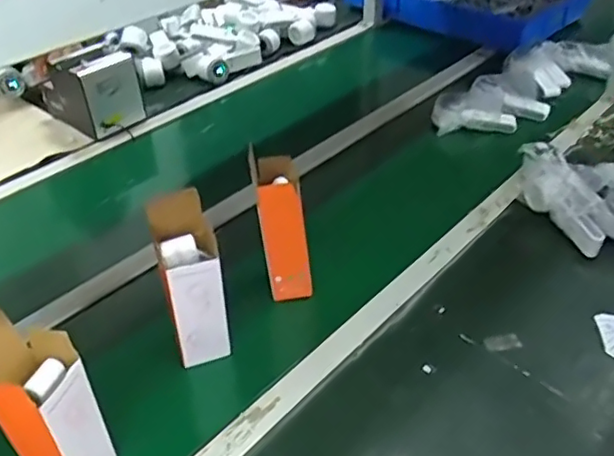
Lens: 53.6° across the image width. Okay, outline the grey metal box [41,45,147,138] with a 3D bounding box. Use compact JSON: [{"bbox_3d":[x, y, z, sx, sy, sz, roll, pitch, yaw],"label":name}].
[{"bbox_3d":[-0.440,-0.284,1.262,0.136,0.145,0.177,-33,49,-31],"label":"grey metal box"}]

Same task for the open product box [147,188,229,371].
[{"bbox_3d":[-0.140,0.065,0.745,0.067,0.209,0.075,-13,42,-13],"label":"open product box"}]

